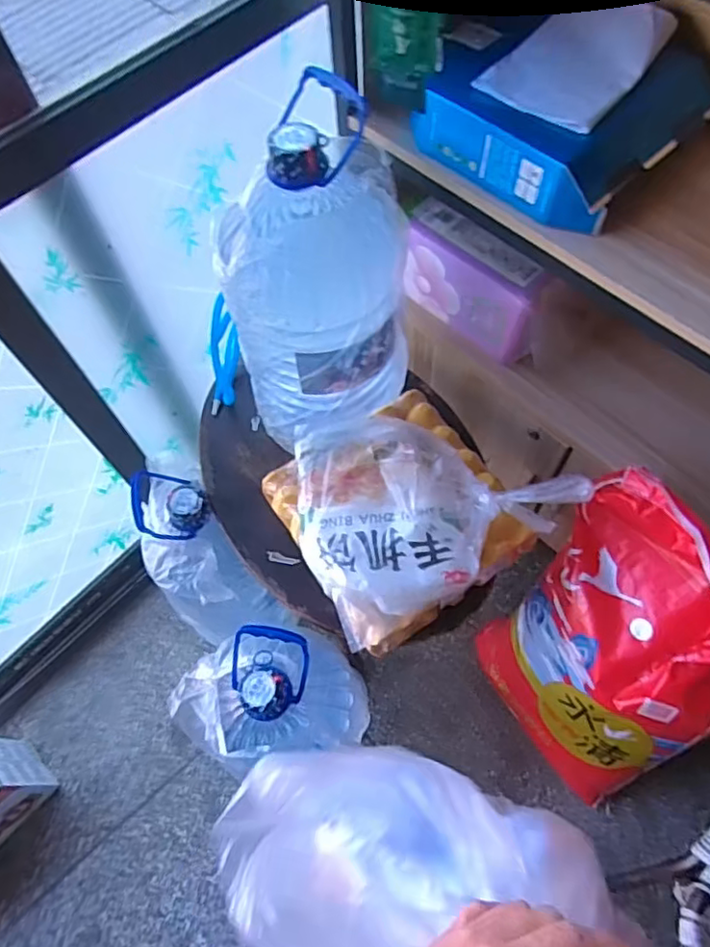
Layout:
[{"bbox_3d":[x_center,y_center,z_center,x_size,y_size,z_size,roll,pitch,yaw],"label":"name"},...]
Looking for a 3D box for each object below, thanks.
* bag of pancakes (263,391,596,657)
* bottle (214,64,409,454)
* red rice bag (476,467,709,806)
[{"bbox_3d":[0.061,0.032,0.826,0.305,0.137,0.290,-31,67,-11],"label":"bag of pancakes"},{"bbox_3d":[-0.057,-0.262,0.851,0.254,0.406,0.261,-2,64,2],"label":"bottle"},{"bbox_3d":[0.387,0.290,0.948,0.253,0.507,0.369,-34,67,-12],"label":"red rice bag"}]

